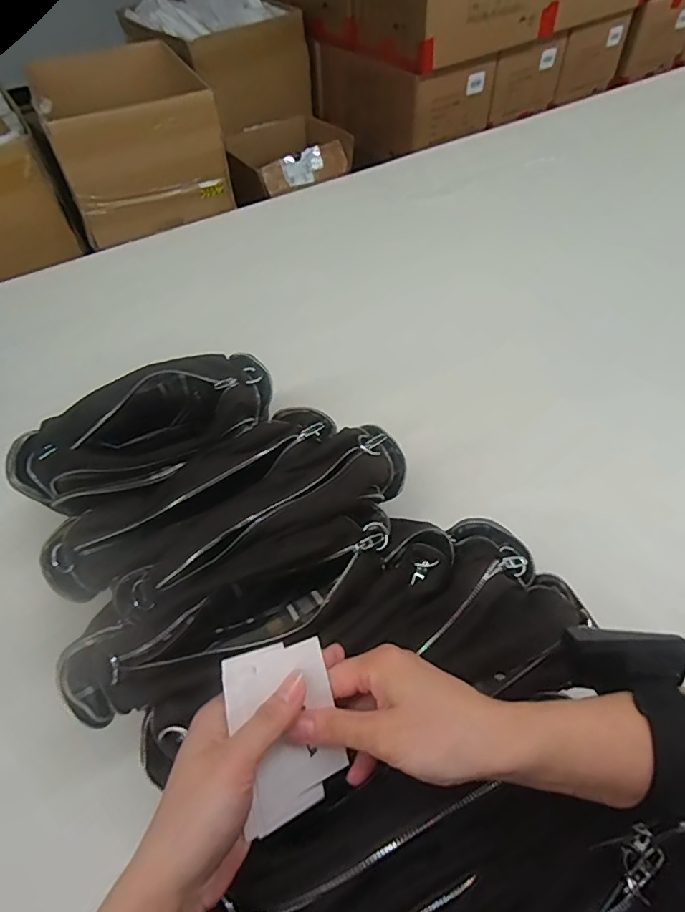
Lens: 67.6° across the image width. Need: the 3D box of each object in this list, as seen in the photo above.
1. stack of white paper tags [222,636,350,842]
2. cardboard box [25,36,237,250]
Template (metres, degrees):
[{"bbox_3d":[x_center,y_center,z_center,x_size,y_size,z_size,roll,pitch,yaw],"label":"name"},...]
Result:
[{"bbox_3d":[-0.032,0.161,0.301,0.061,0.008,0.098,-10,90,-27],"label":"stack of white paper tags"},{"bbox_3d":[-0.617,-0.949,1.530,0.443,0.341,0.474,-21,54,-14],"label":"cardboard box"}]

